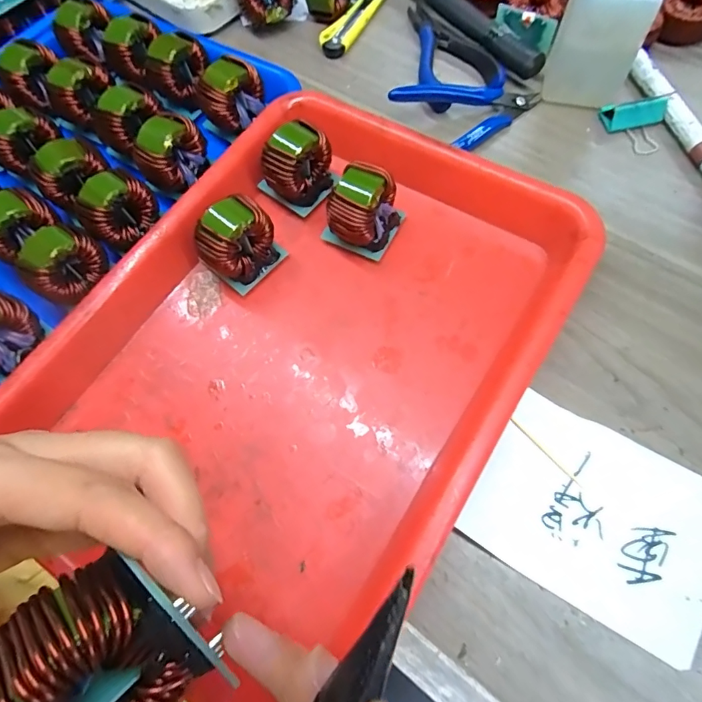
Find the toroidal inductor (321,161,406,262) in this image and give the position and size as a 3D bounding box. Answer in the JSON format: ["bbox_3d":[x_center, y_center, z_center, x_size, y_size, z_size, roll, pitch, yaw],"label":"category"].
[{"bbox_3d":[0.006,-0.095,0.303,0.045,0.053,0.040,24,70,13],"label":"toroidal inductor"}]

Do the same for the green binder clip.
[{"bbox_3d":[0.215,-0.169,0.339,0.045,0.018,0.039,0,68,5],"label":"green binder clip"}]

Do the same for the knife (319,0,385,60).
[{"bbox_3d":[0.008,-0.307,0.412,0.023,0.011,0.113,27,72,15],"label":"knife"}]

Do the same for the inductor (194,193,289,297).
[{"bbox_3d":[-0.074,-0.070,0.297,0.035,0.052,0.047,38,75,18],"label":"inductor"}]

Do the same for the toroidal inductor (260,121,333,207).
[{"bbox_3d":[-0.036,-0.129,0.322,0.031,0.047,0.045,42,76,19],"label":"toroidal inductor"}]

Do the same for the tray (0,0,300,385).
[{"bbox_3d":[-0.232,-0.142,0.338,0.245,0.051,0.326,31,73,16],"label":"tray"}]

